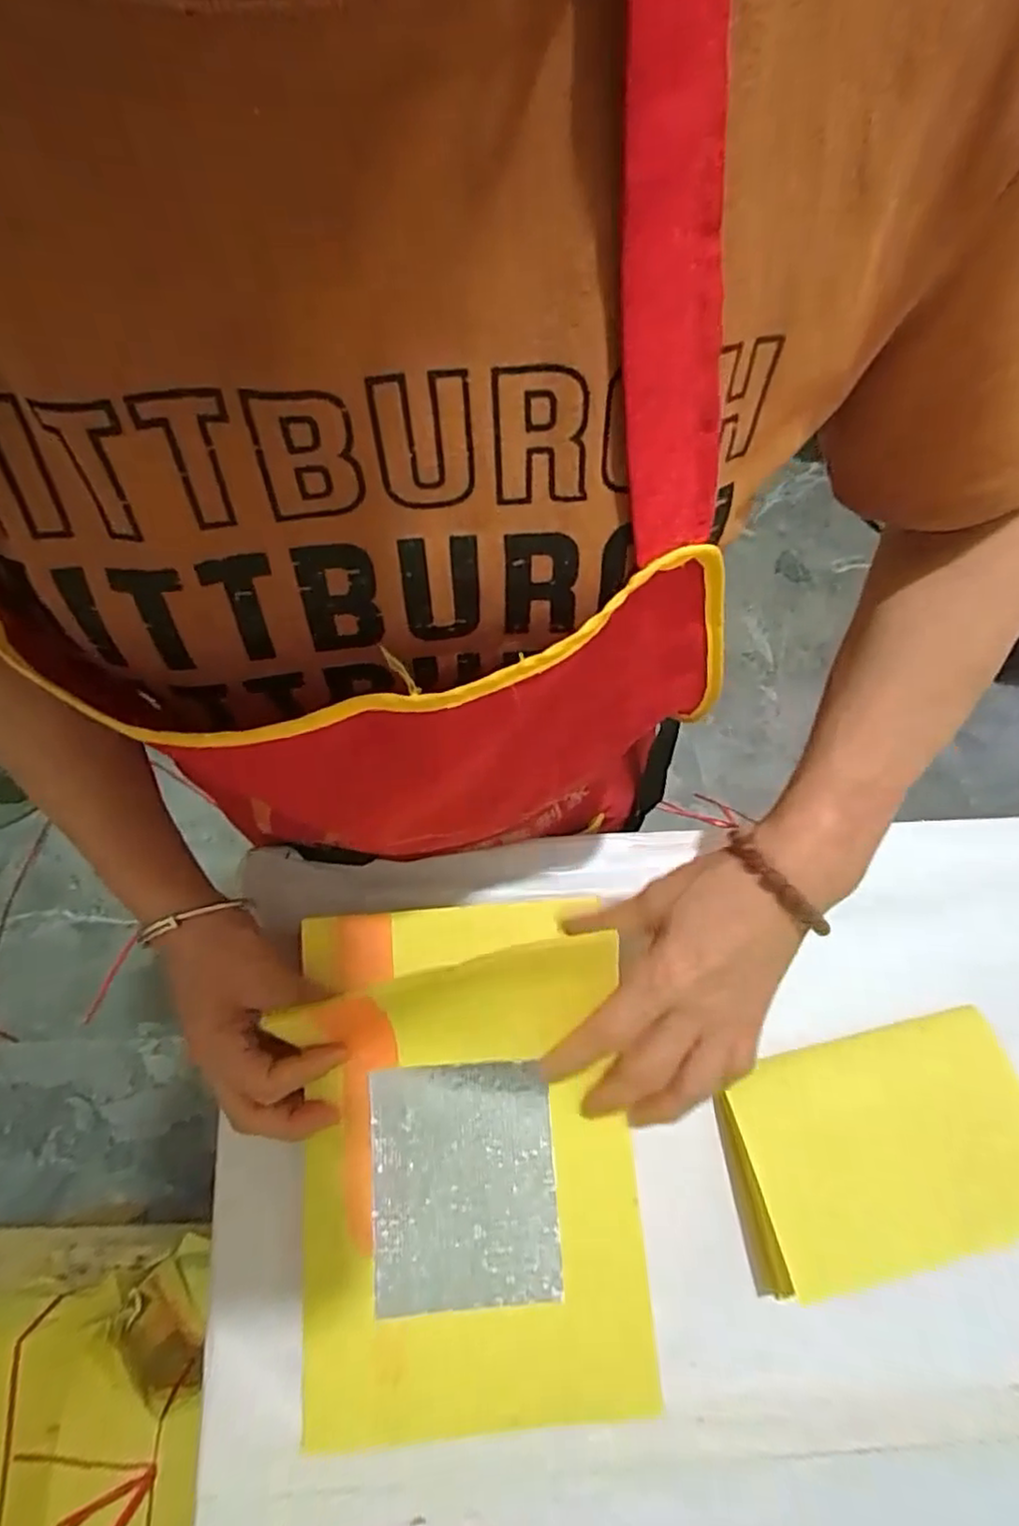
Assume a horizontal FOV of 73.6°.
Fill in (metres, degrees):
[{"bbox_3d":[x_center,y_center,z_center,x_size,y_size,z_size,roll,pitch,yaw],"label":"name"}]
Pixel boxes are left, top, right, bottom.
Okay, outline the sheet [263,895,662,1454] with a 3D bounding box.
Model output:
[{"bbox_3d":[-0.022,0.183,0.321,0.154,0.031,0.224,-6,75,-3],"label":"sheet"}]

